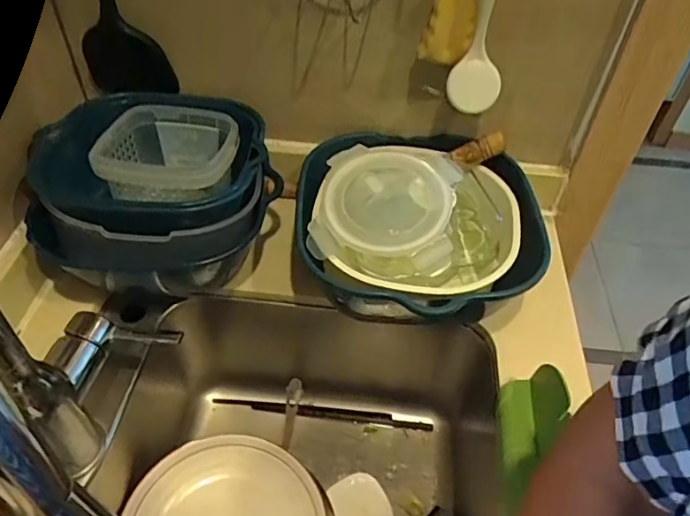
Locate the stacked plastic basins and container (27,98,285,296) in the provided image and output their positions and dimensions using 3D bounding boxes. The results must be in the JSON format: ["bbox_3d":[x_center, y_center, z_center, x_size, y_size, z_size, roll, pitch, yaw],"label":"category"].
[{"bbox_3d":[-0.184,-0.065,0.586,0.193,0.135,0.194,3,47,-3],"label":"stacked plastic basins and container"}]

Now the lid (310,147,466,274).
[{"bbox_3d":[0.042,-0.056,0.543,0.130,0.019,0.130,11,64,6],"label":"lid"}]

